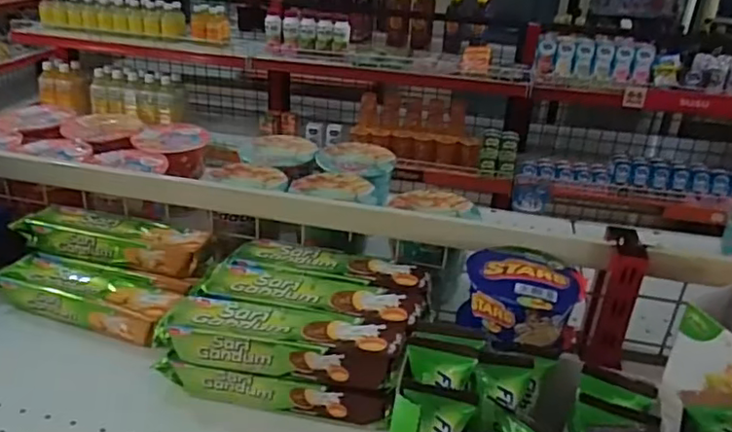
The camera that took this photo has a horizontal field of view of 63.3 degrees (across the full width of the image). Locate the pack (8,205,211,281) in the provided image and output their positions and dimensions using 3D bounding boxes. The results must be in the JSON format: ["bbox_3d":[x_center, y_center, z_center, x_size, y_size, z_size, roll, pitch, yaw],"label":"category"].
[{"bbox_3d":[-0.288,0.029,0.688,0.216,0.041,0.057,9,27,10],"label":"pack"}]

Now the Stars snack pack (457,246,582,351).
[{"bbox_3d":[0.146,0.078,0.572,0.101,0.056,0.096,9,27,11],"label":"Stars snack pack"}]

